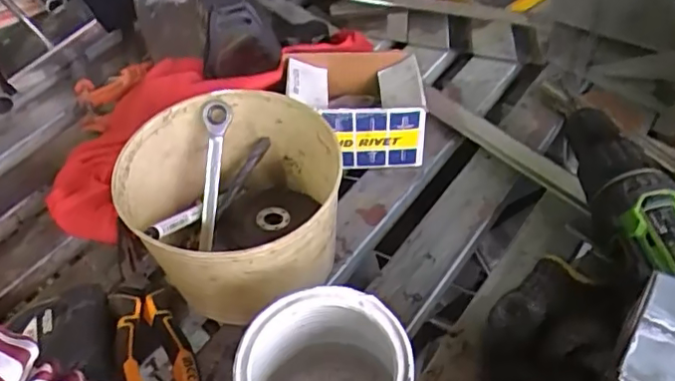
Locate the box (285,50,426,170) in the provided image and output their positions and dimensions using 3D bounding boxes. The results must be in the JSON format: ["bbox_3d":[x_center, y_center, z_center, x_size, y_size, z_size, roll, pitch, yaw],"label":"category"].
[{"bbox_3d":[0.017,-0.077,0.563,0.125,0.075,0.091,-1,50,4],"label":"box"}]

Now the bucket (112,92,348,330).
[{"bbox_3d":[-0.079,0.011,0.466,0.158,0.109,0.157,-3,50,3],"label":"bucket"}]

